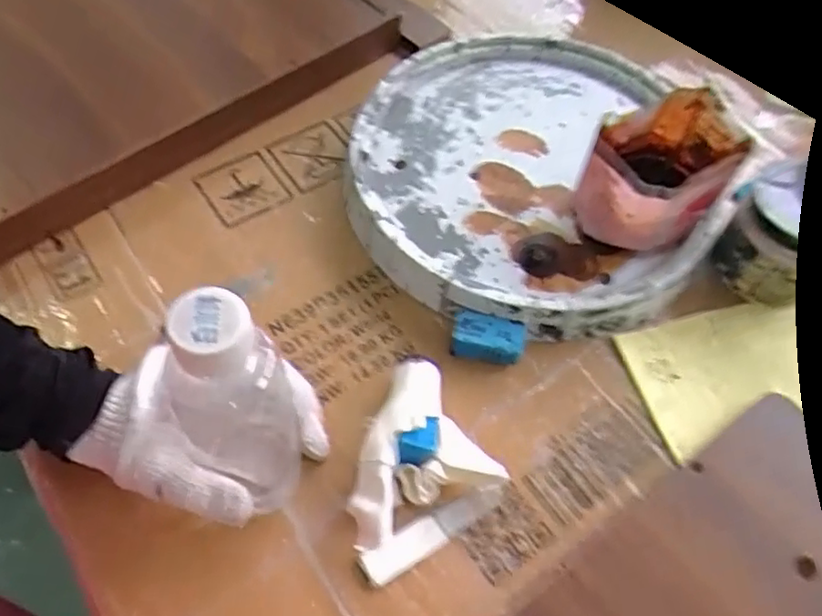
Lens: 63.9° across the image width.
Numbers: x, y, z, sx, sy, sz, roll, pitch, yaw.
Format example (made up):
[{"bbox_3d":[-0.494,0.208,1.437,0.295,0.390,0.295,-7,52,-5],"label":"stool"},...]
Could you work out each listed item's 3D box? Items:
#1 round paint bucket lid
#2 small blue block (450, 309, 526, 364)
[{"bbox_3d":[0.093,-0.108,0.520,0.279,0.030,0.266,-1,63,2],"label":"round paint bucket lid"},{"bbox_3d":[0.054,0.022,0.462,0.050,0.023,0.028,16,58,7],"label":"small blue block"}]

